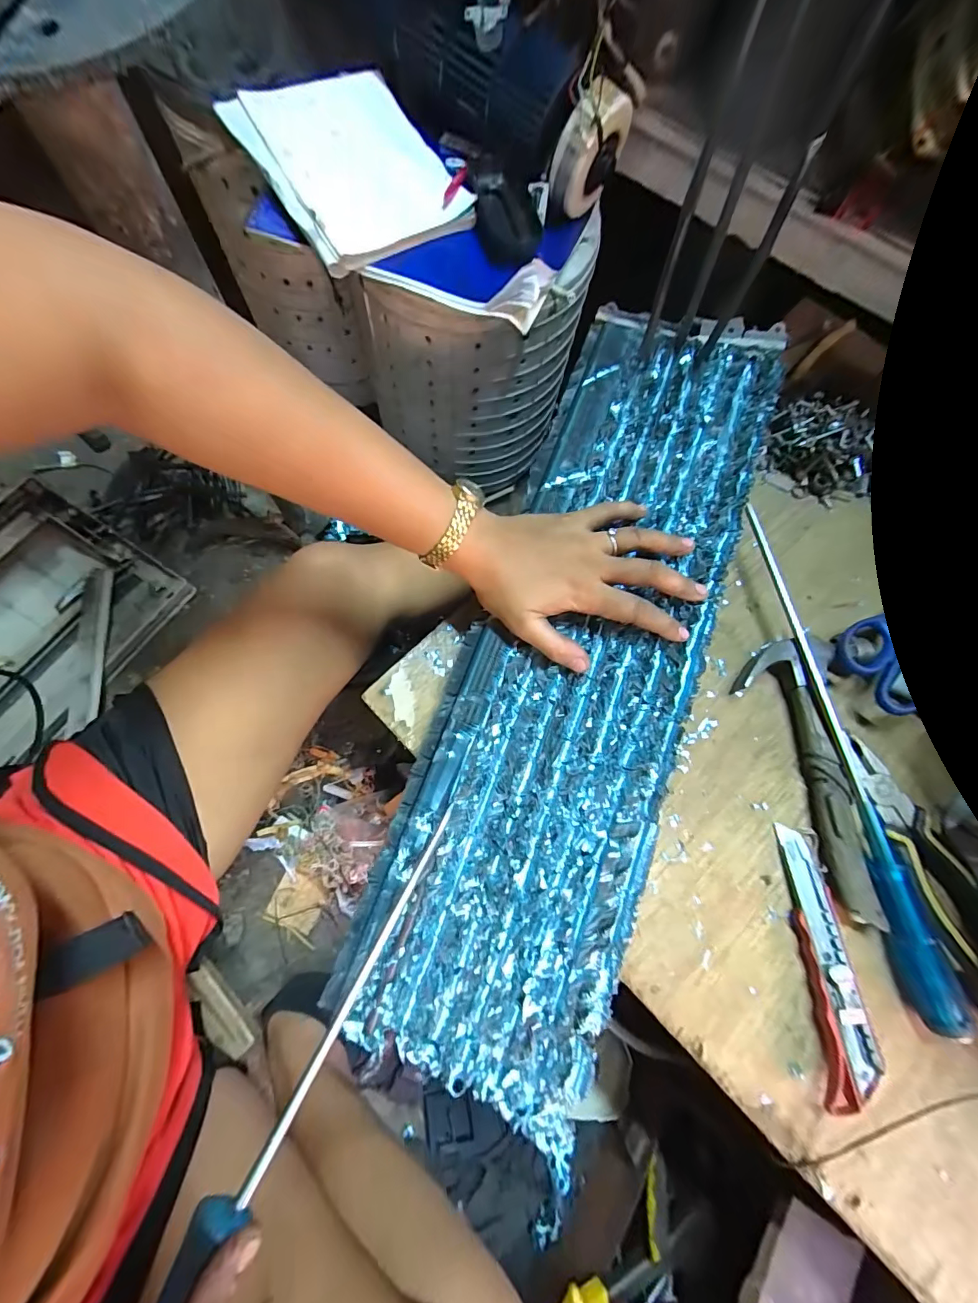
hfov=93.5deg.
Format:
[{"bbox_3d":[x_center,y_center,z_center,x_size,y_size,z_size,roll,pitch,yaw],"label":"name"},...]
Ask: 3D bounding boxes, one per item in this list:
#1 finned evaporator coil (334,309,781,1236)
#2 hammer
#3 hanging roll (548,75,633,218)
[{"bbox_3d":[0.071,0.001,0.332,0.153,0.026,0.572,20,79,3],"label":"finned evaporator coil"},{"bbox_3d":[0.245,0.088,0.341,0.072,0.031,0.196,-9,72,-6],"label":"hammer"},{"bbox_3d":[0.095,-0.476,0.440,0.030,0.090,0.088,43,74,11],"label":"hanging roll"}]

